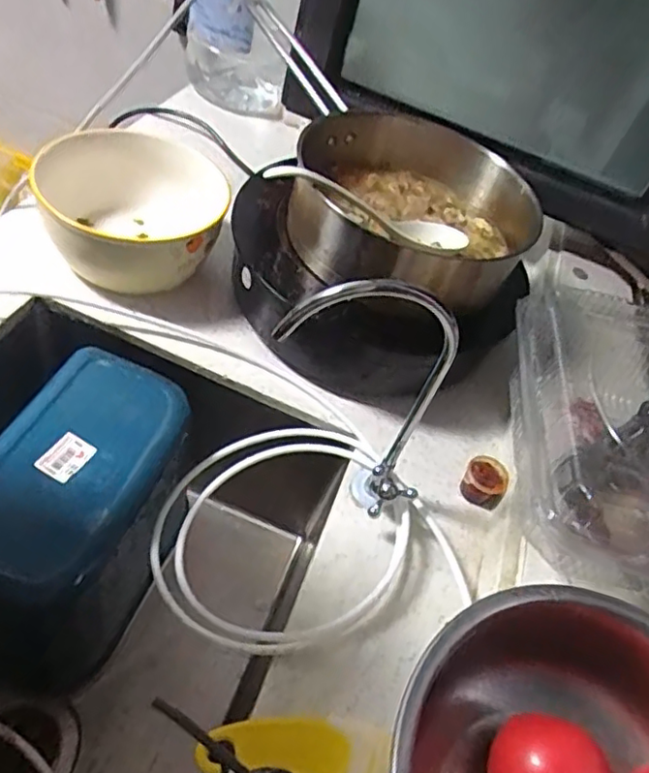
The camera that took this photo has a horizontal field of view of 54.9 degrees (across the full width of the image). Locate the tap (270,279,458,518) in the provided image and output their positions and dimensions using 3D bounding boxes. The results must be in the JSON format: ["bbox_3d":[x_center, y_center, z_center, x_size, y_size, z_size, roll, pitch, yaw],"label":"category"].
[{"bbox_3d":[0.029,0.009,0.466,0.115,0.226,0.066,12,41,8],"label":"tap"}]

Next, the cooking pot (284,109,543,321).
[{"bbox_3d":[0.085,-0.187,0.642,0.247,0.096,0.259,3,41,-3],"label":"cooking pot"}]

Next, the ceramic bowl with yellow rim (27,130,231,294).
[{"bbox_3d":[-0.193,-0.184,0.653,0.187,0.097,0.185,-6,42,-13],"label":"ceramic bowl with yellow rim"}]

